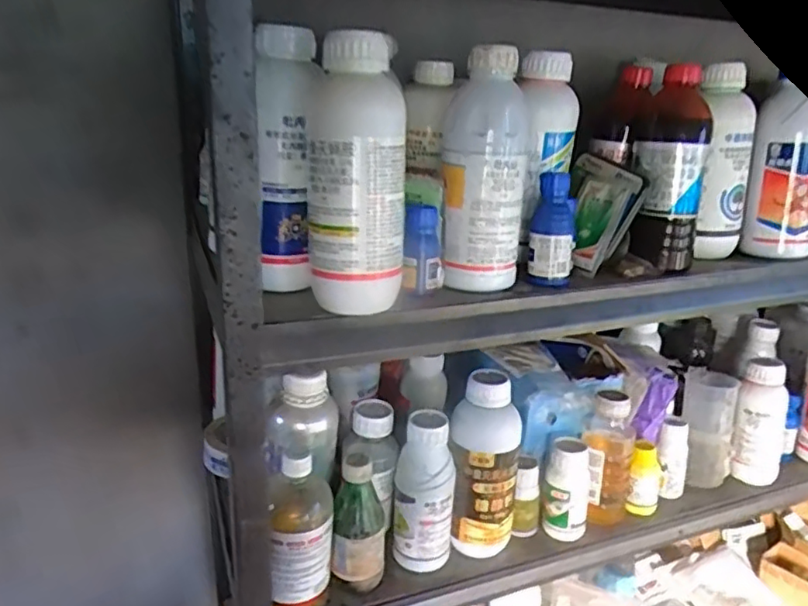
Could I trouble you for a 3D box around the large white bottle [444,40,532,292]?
[{"bbox_3d":[0.084,-0.131,0.621,0.084,0.226,0.088,6,21,9],"label":"large white bottle"}]

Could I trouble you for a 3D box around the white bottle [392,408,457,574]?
[{"bbox_3d":[0.024,0.228,0.745,0.073,0.189,0.059,4,21,4],"label":"white bottle"}]

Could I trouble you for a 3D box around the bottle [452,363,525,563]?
[{"bbox_3d":[0.101,0.203,0.759,0.088,0.214,0.079,6,21,9],"label":"bottle"}]

